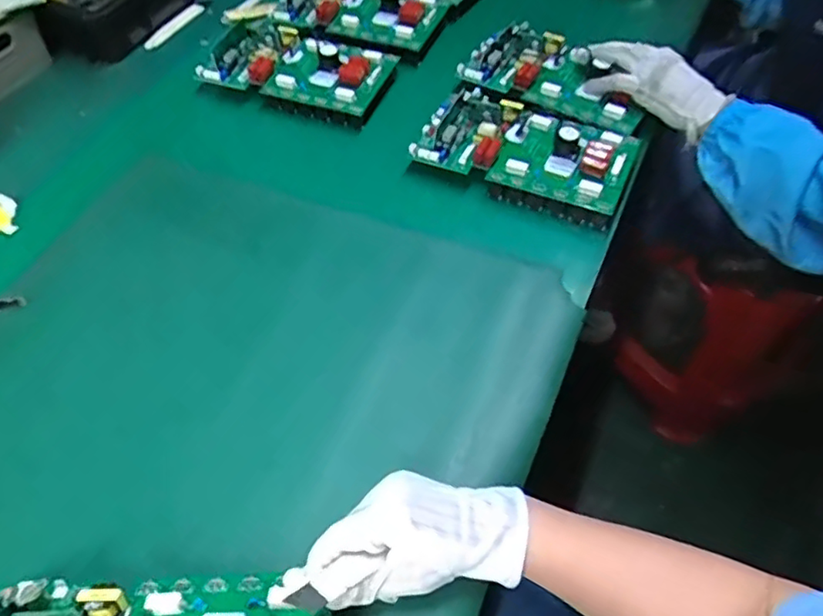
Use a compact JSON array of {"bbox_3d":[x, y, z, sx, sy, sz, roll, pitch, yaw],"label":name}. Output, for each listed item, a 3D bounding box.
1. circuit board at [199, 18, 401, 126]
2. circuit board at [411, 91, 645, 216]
[{"bbox_3d":[-0.142,-0.310,0.783,0.226,0.045,0.135,19,57,13],"label":"circuit board"},{"bbox_3d":[0.129,-0.182,0.699,0.237,0.044,0.130,19,57,13],"label":"circuit board"}]

